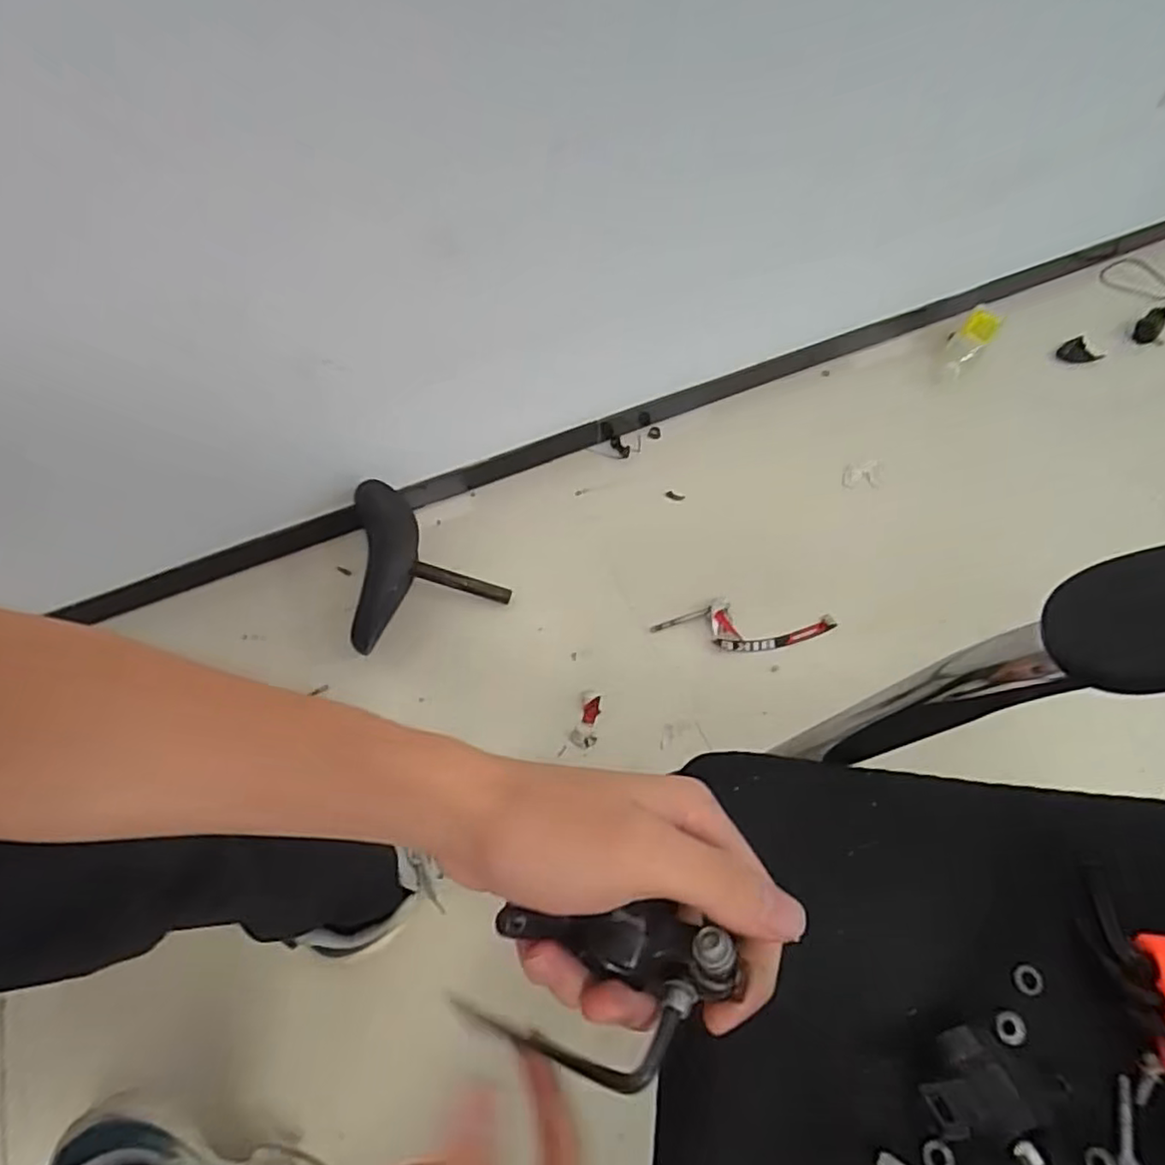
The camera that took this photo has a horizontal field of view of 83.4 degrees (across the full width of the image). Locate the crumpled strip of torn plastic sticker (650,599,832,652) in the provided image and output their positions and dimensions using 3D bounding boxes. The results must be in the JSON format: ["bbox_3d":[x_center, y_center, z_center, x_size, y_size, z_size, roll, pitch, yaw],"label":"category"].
[{"bbox_3d":[0.216,0.060,0.875,0.236,0.022,0.063,6,61,4],"label":"crumpled strip of torn plastic sticker"}]

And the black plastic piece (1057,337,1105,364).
[{"bbox_3d":[0.853,-0.394,1.127,0.066,0.009,0.057,-27,64,-13],"label":"black plastic piece"}]

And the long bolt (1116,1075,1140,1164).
[{"bbox_3d":[0.226,0.224,0.269,0.008,0.004,0.033,20,63,12],"label":"long bolt"}]

